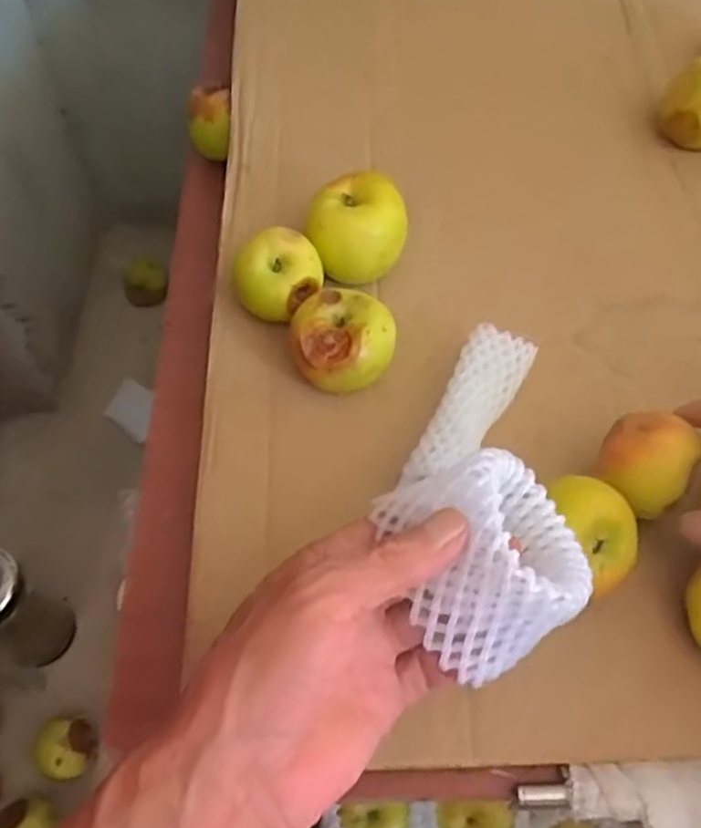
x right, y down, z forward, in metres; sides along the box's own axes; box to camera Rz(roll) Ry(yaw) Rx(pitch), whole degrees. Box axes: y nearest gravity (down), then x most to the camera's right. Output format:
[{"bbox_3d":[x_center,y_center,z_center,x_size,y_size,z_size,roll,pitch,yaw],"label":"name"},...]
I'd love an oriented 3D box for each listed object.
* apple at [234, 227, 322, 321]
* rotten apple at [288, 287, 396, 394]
[{"bbox_3d":[-0.042,-0.079,0.425,0.050,0.040,0.044,-7,59,-5],"label":"apple"},{"bbox_3d":[-0.004,-0.036,0.421,0.055,0.056,0.049,4,59,2],"label":"rotten apple"}]

